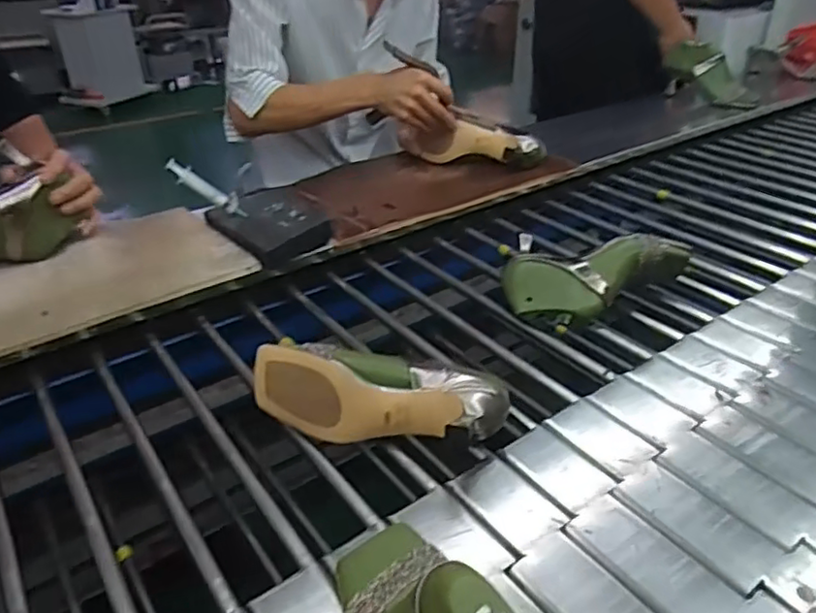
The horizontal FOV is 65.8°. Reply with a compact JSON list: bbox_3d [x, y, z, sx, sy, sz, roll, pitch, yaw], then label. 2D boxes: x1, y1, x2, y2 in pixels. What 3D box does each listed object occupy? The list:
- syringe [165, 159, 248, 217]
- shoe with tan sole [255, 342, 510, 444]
[{"bbox_3d":[-0.269,-0.158,0.851,0.122,0.025,0.024,33,9,-41],"label":"syringe"},{"bbox_3d":[-0.028,0.090,0.599,0.243,0.087,0.072,3,33,6],"label":"shoe with tan sole"}]

